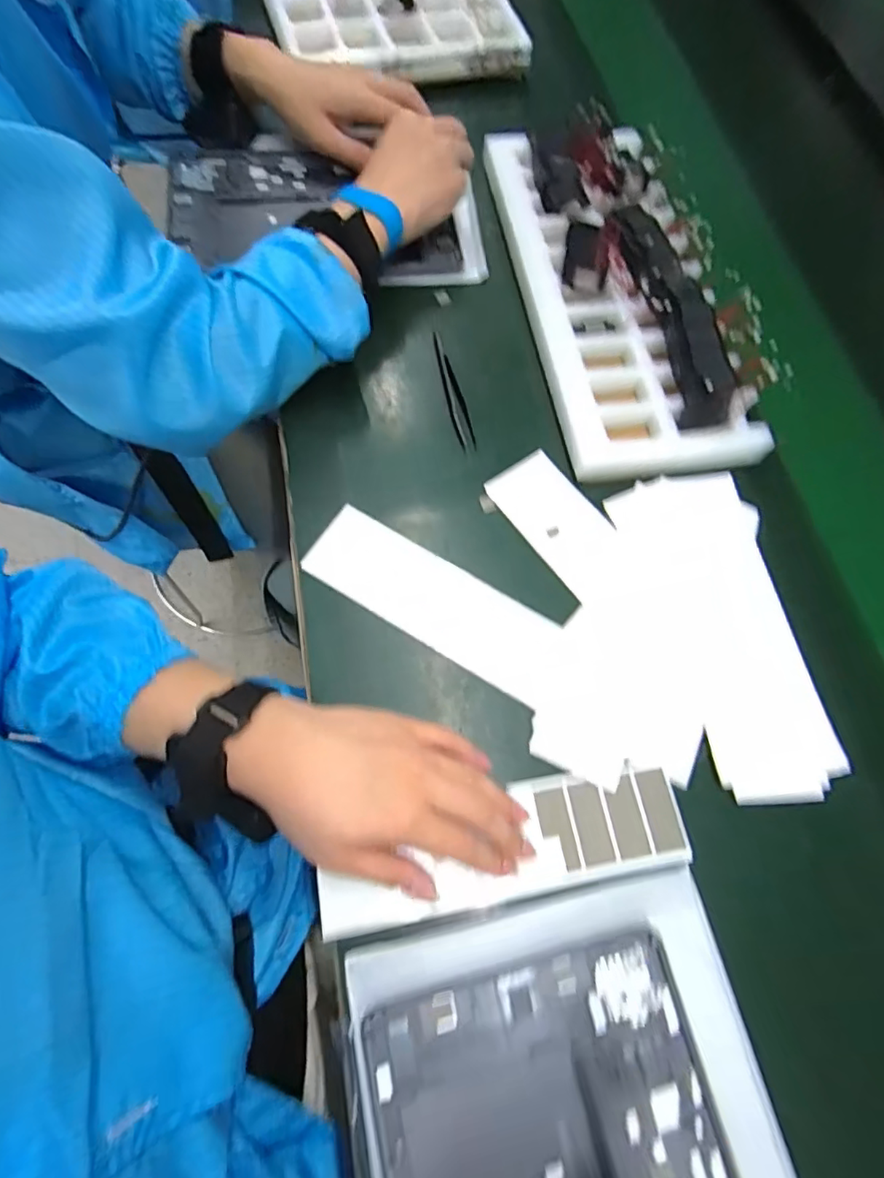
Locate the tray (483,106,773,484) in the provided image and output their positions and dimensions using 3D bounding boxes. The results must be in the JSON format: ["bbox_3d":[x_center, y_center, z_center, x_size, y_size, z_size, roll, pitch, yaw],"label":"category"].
[{"bbox_3d":[0.146,-0.265,0.483,0.161,0.043,0.368,-7,69,-9],"label":"tray"}]

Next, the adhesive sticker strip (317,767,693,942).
[{"bbox_3d":[0.037,0.151,0.334,0.215,0.006,0.060,-8,68,-8],"label":"adhesive sticker strip"}]

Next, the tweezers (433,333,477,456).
[{"bbox_3d":[0.010,-0.160,0.452,0.016,0.006,0.112,-10,70,-10],"label":"tweezers"}]

